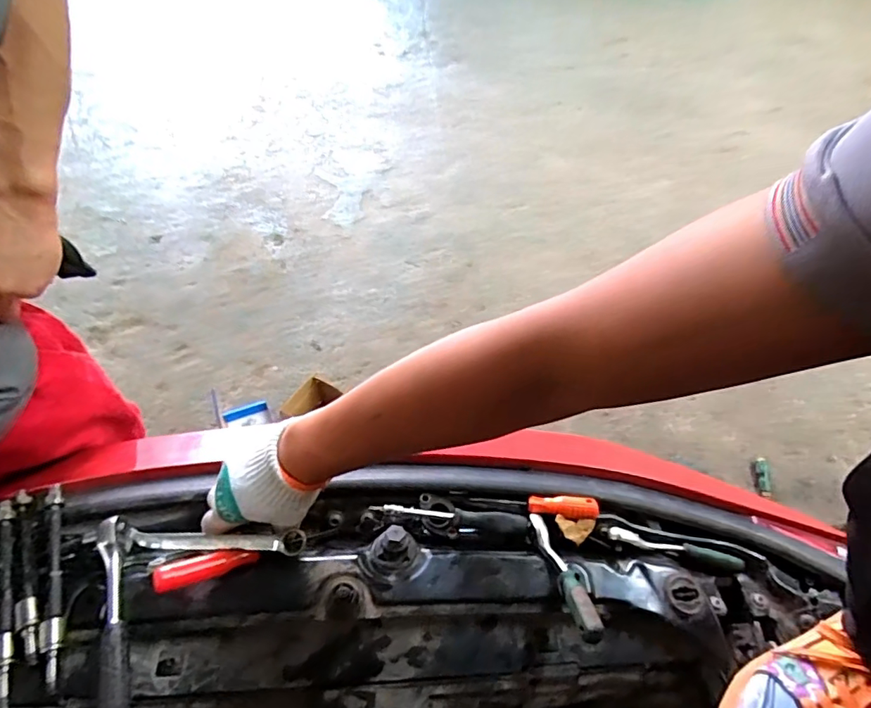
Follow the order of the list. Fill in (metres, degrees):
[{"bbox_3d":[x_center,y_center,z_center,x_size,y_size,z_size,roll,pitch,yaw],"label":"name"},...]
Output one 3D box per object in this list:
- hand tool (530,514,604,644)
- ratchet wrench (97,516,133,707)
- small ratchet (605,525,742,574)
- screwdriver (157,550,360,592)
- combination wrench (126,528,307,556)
[{"bbox_3d":[0.136,0.224,0.516,0.033,0.028,0.144,-6,28,-10],"label":"hand tool"},{"bbox_3d":[-0.292,0.236,0.458,0.025,0.026,0.184,-16,56,-17],"label":"ratchet wrench"},{"bbox_3d":[0.273,0.220,0.570,0.151,0.018,0.020,13,53,5],"label":"small ratchet"},{"bbox_3d":[-0.176,0.207,0.502,0.183,0.023,0.034,4,51,-24],"label":"screwdriver"},{"bbox_3d":[-0.221,0.187,0.508,0.186,0.014,0.022,-1,52,8],"label":"combination wrench"}]

